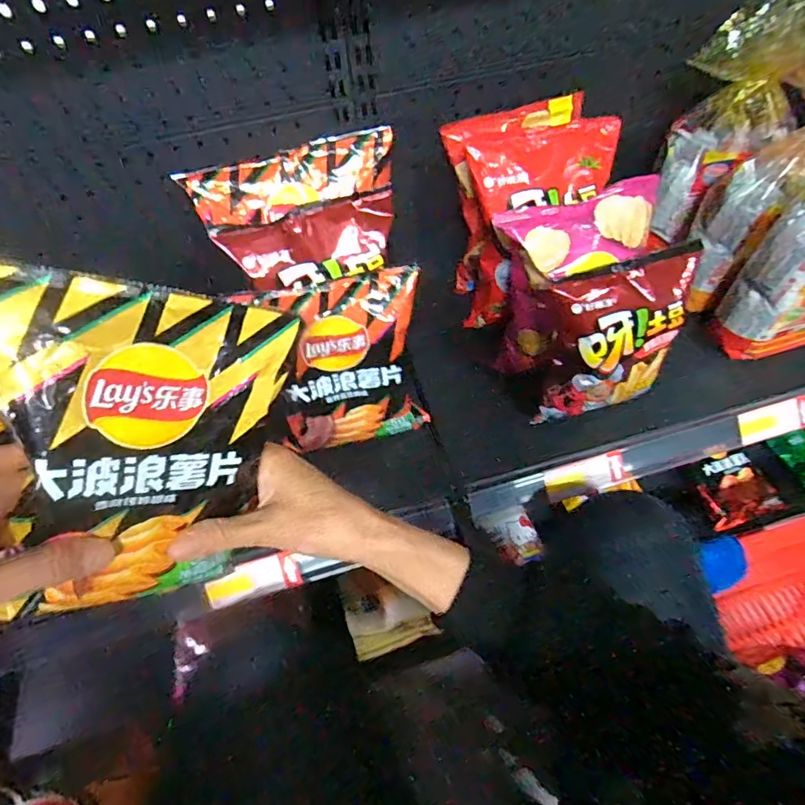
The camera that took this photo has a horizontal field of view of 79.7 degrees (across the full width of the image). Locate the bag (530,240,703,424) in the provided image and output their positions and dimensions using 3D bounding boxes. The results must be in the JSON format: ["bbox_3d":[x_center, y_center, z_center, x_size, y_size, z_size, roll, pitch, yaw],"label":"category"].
[{"bbox_3d":[0.215,-0.064,0.485,0.137,0.157,0.070,-10,56,-3],"label":"bag"}]

